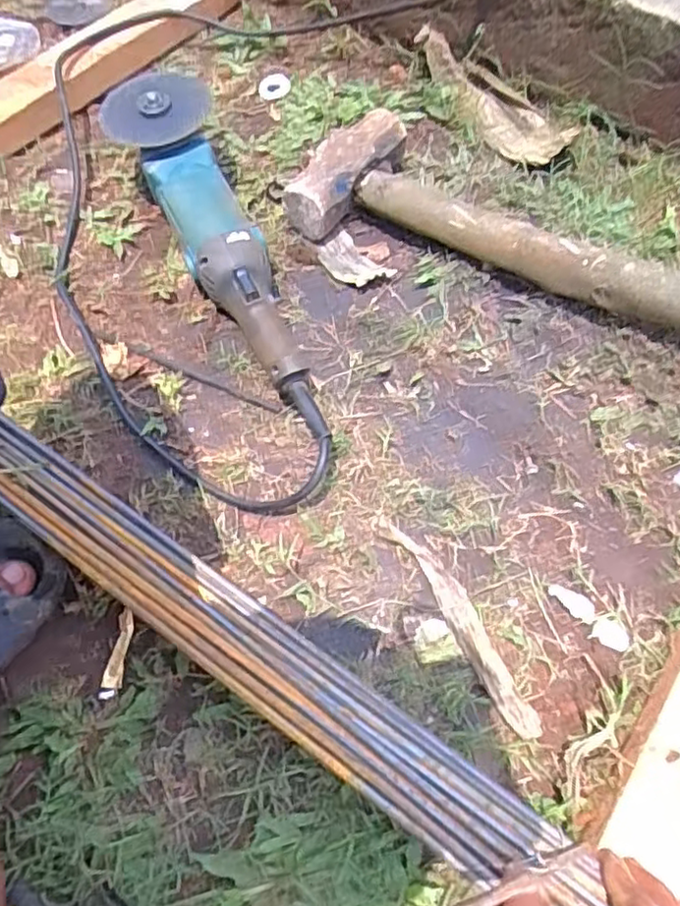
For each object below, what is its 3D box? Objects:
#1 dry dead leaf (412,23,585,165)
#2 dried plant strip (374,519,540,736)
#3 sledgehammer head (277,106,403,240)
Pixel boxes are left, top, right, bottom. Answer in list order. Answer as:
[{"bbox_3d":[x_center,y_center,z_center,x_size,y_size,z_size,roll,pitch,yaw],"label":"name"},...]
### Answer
[{"bbox_3d":[0.150,-0.356,0.652,0.062,0.037,0.187,-30,66,-11],"label":"dry dead leaf"},{"bbox_3d":[0.079,0.108,0.436,0.026,0.018,0.162,-29,66,-11],"label":"dried plant strip"},{"bbox_3d":[0.002,-0.258,0.606,0.056,0.052,0.137,33,70,18],"label":"sledgehammer head"}]

